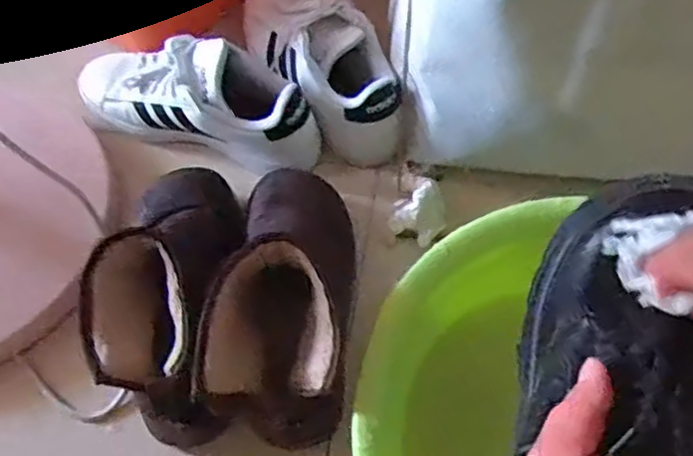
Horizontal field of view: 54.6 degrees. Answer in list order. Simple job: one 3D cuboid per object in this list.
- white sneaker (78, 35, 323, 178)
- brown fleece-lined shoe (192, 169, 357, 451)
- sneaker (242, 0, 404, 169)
[{"bbox_3d":[-0.161,-0.152,0.717,0.276,0.094,0.117,14,62,7],"label":"white sneaker"},{"bbox_3d":[-0.046,0.046,0.576,0.102,0.182,0.242,5,61,2],"label":"brown fleece-lined shoe"},{"bbox_3d":[-0.025,-0.189,0.737,0.092,0.082,0.262,-33,67,-17],"label":"sneaker"}]

